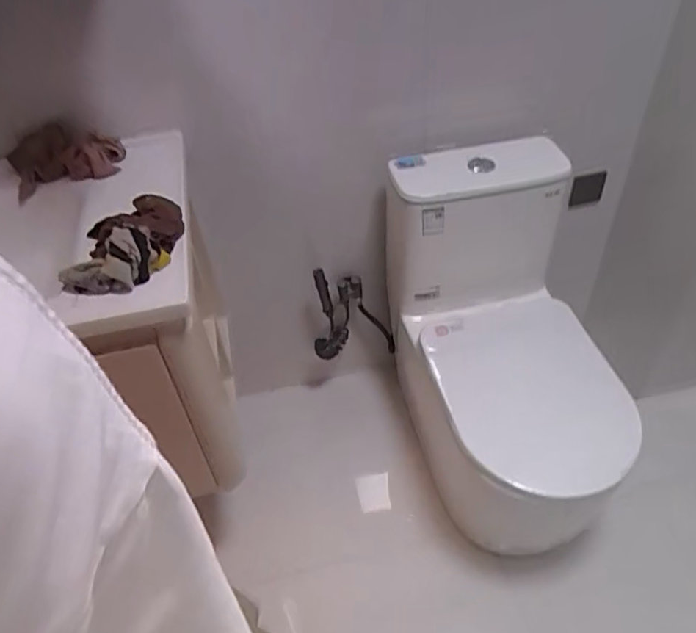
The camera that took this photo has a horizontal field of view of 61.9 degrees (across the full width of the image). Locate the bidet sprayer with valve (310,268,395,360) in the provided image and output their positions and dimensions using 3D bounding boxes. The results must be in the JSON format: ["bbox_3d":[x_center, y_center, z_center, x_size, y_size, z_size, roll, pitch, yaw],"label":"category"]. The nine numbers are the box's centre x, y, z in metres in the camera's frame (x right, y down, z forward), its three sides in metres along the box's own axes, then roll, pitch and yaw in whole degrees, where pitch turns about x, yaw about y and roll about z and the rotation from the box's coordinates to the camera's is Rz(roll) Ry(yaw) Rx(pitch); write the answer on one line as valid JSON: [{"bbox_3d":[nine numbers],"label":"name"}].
[{"bbox_3d":[0.012,-0.009,1.497,0.204,0.305,0.075,-4,43,-1],"label":"bidet sprayer with valve"}]

